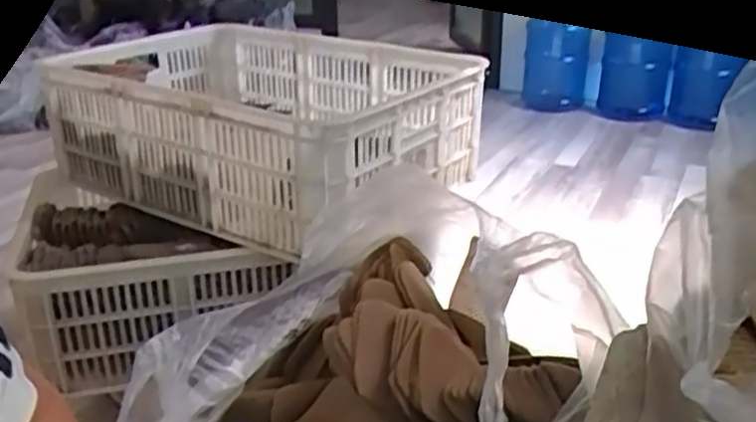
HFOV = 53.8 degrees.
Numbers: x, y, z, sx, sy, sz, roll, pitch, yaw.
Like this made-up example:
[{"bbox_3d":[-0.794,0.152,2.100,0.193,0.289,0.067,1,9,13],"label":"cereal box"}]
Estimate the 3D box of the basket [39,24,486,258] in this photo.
[{"bbox_3d":[-0.185,-0.165,1.265,0.738,0.191,0.534,15,29,32],"label":"basket"}]

